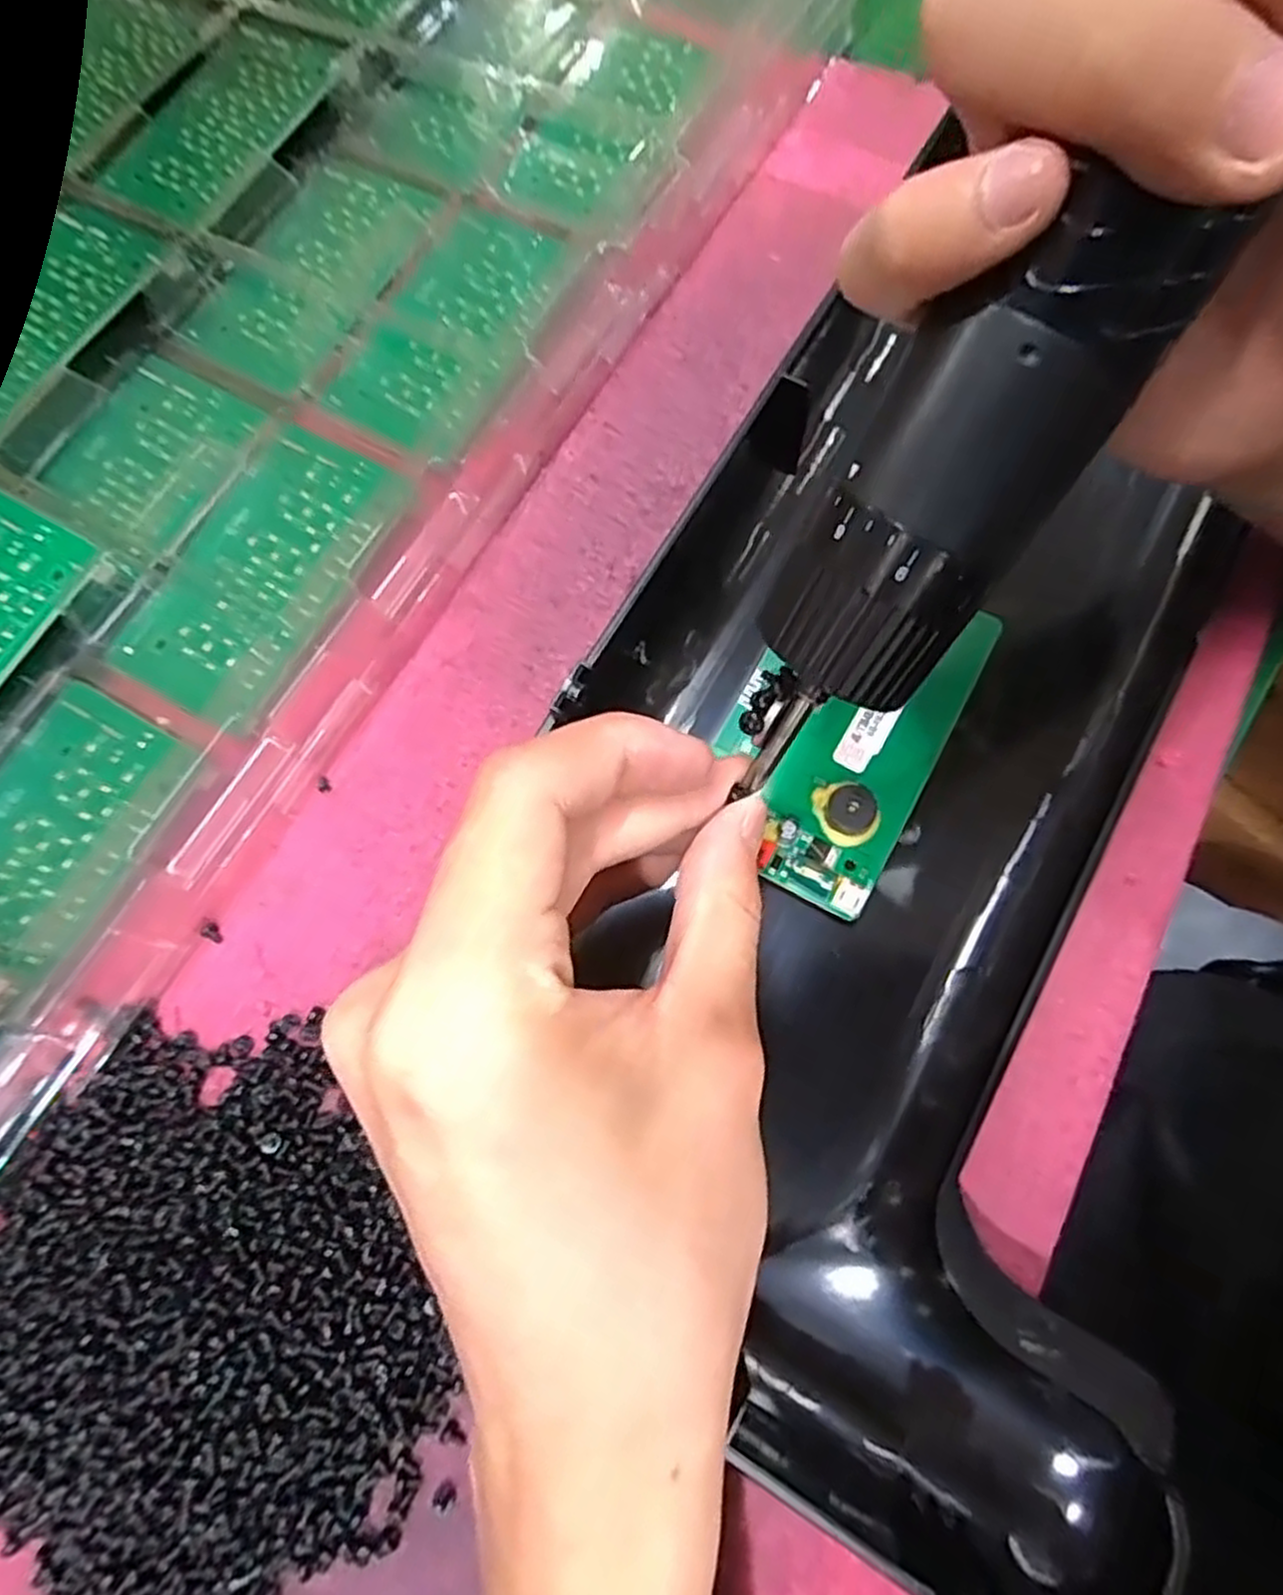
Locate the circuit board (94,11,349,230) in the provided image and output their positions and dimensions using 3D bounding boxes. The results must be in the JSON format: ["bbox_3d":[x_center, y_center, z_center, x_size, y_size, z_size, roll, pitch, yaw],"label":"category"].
[{"bbox_3d":[-0.173,-0.281,0.326,0.064,0.007,0.111,22,76,9],"label":"circuit board"}]

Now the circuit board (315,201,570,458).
[{"bbox_3d":[-0.072,-0.177,0.294,0.054,0.007,0.104,25,77,10],"label":"circuit board"}]

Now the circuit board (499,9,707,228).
[{"bbox_3d":[-0.015,-0.277,0.321,0.056,0.004,0.108,25,77,10],"label":"circuit board"}]

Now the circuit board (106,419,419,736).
[{"bbox_3d":[-0.129,-0.078,0.269,0.058,0.006,0.106,27,77,11],"label":"circuit board"}]

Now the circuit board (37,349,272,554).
[{"bbox_3d":[-0.178,-0.128,0.286,0.062,0.004,0.065,28,77,11],"label":"circuit board"}]

